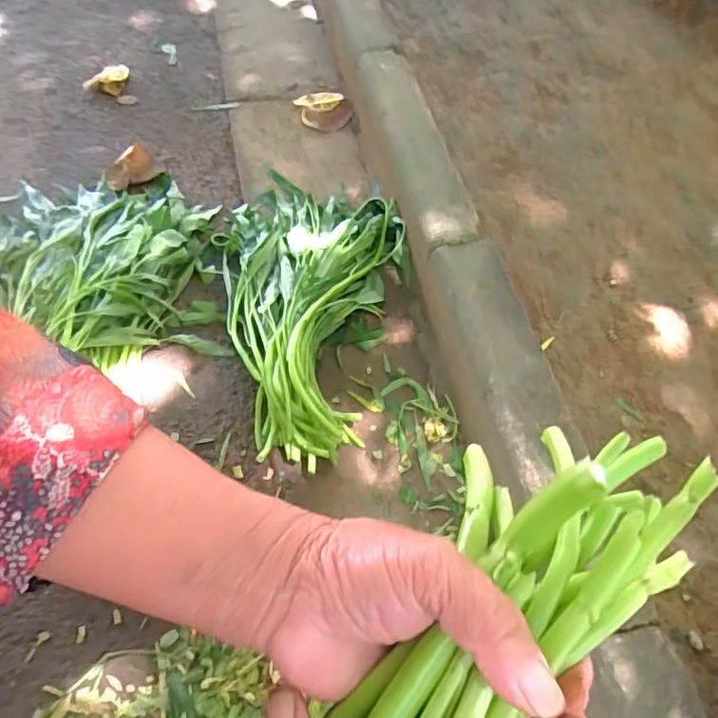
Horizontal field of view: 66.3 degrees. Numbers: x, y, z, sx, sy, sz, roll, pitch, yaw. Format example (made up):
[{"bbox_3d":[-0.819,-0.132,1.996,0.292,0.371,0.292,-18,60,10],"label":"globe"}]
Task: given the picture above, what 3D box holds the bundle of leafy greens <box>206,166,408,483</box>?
[{"bbox_3d":[-0.056,-0.127,0.825,0.291,0.081,0.500,-12,60,-10],"label":"bundle of leafy greens"}]

